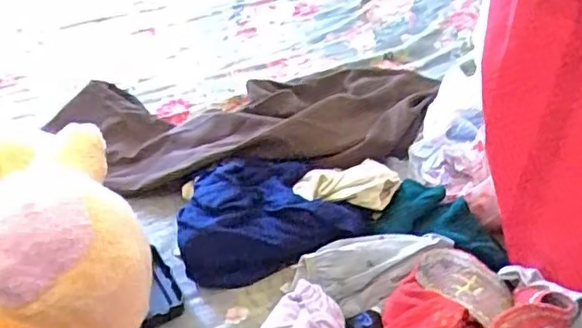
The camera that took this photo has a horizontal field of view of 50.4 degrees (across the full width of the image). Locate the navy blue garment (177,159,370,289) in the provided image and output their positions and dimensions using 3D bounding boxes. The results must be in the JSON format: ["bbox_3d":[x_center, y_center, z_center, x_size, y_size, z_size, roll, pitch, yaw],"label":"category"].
[{"bbox_3d":[-0.019,0.059,0.690,0.198,0.069,0.132,-3,36,1],"label":"navy blue garment"}]

